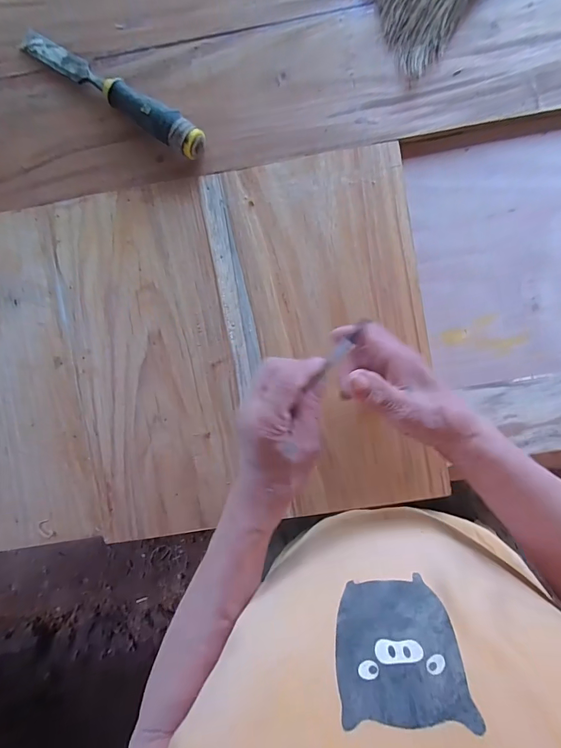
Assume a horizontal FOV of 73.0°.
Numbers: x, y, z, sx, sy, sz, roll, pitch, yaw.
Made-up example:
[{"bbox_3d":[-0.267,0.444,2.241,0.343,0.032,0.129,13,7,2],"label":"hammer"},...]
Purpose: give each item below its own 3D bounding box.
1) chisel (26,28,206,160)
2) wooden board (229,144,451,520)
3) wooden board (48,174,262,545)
[{"bbox_3d":[-0.194,-0.321,0.428,0.247,0.037,0.034,33,93,0],"label":"chisel"},{"bbox_3d":[0.072,-0.047,0.444,0.196,0.012,0.412,-10,92,2],"label":"wooden board"},{"bbox_3d":[-0.138,-0.016,0.452,0.217,0.011,0.405,-9,92,2],"label":"wooden board"}]

